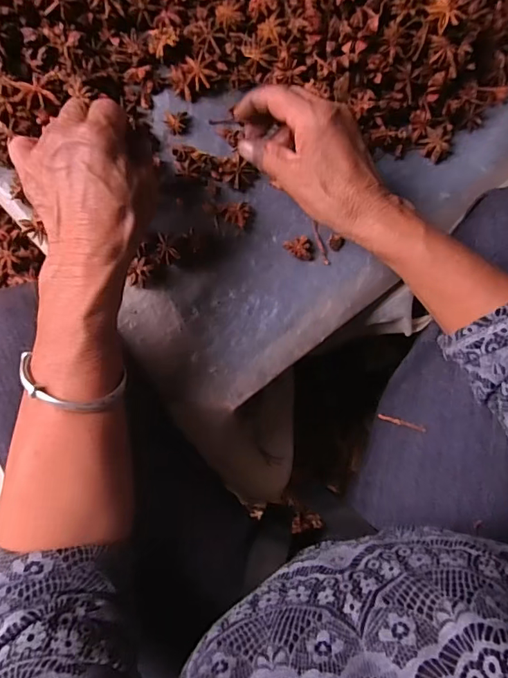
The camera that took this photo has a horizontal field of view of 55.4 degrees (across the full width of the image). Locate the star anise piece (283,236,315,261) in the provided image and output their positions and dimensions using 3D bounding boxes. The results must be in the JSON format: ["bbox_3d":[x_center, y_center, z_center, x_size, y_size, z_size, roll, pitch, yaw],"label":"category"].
[{"bbox_3d":[0.039,-0.077,0.416,0.024,0.006,0.020,-12,87,-6],"label":"star anise piece"}]

